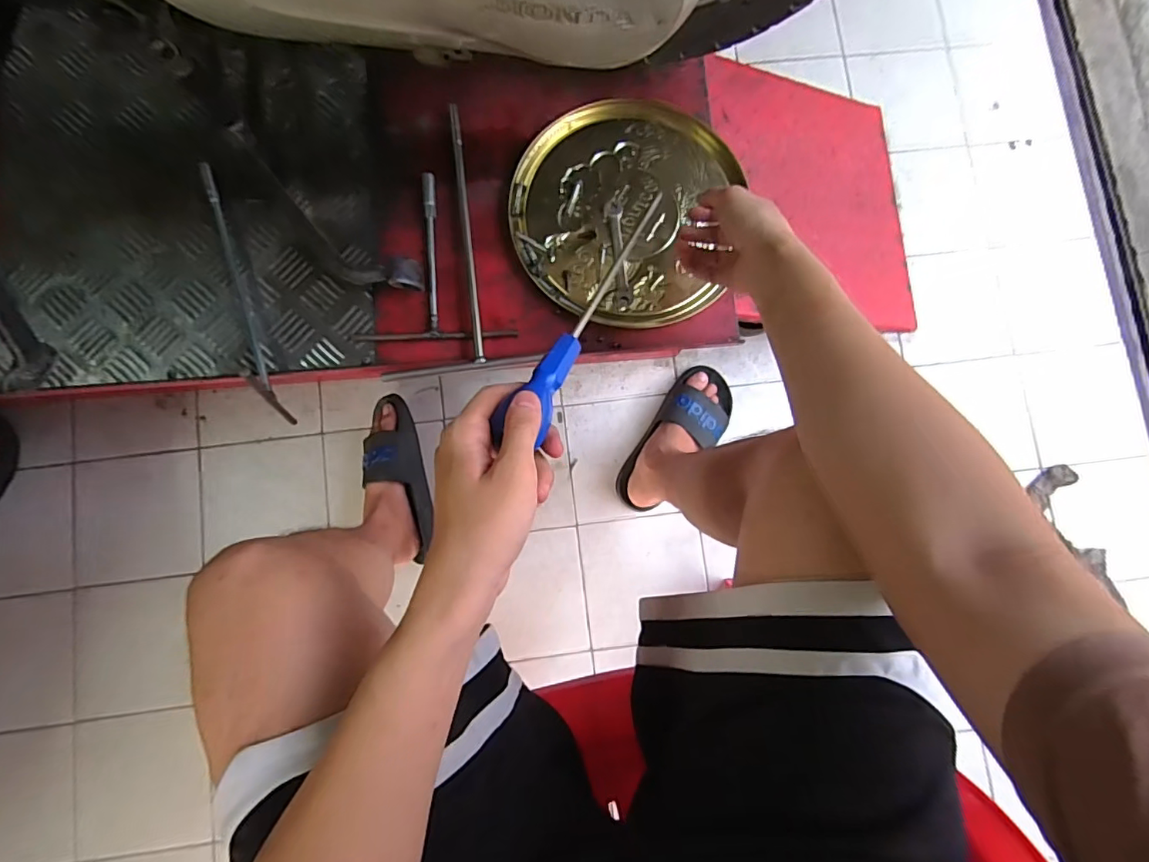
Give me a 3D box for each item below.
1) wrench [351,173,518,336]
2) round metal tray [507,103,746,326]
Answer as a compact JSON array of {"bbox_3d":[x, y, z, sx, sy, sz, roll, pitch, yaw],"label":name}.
[{"bbox_3d":[-0.147,-0.190,0.569,0.163,0.009,0.189,-1,83,-1],"label":"wrench"},{"bbox_3d":[0.049,-0.247,0.587,0.236,0.011,0.250,0,82,-2],"label":"round metal tray"}]

